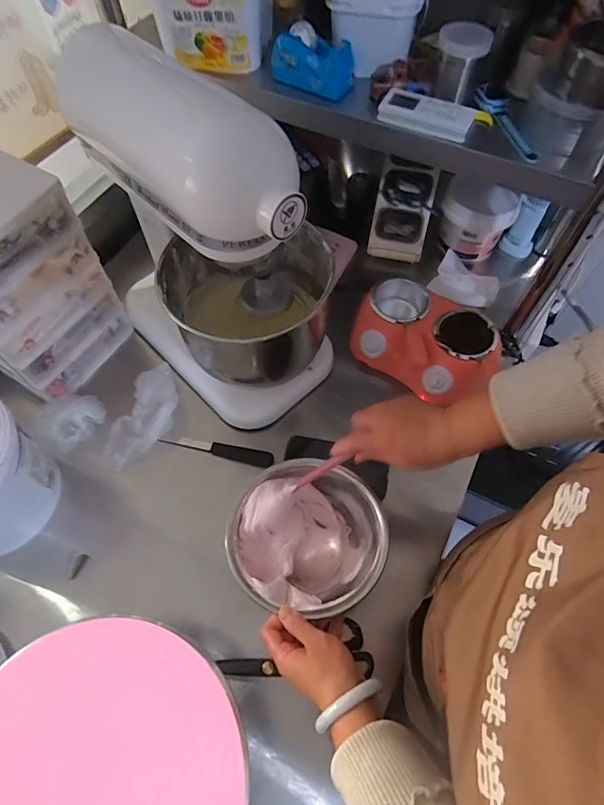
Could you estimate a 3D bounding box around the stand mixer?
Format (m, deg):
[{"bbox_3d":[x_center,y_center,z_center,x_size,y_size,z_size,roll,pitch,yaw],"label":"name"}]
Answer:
[{"bbox_3d":[-0.128,-0.215,0.633,0.219,0.410,0.346,-39,68,-19],"label":"stand mixer"}]

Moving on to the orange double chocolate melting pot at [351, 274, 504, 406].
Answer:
[{"bbox_3d":[0.206,-0.105,0.753,0.239,0.074,0.155,28,65,15],"label":"orange double chocolate melting pot"}]

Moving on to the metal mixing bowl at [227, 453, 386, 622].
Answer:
[{"bbox_3d":[0.009,0.177,0.596,0.187,0.097,0.191,0,61,0],"label":"metal mixing bowl"}]

